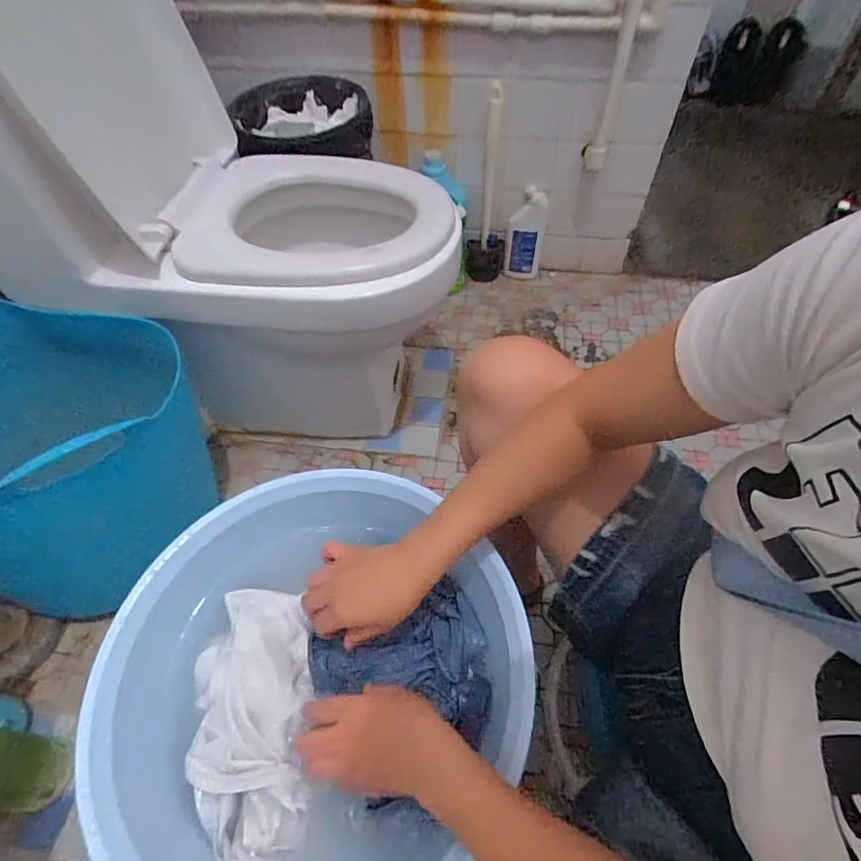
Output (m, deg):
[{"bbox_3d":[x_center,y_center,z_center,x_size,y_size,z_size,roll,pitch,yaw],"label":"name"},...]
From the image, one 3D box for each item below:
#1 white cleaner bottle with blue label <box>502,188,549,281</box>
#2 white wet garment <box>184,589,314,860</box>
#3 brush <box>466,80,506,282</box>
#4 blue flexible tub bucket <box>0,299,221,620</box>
[{"bbox_3d":[0.234,-0.472,1.174,0.090,0.210,0.056,6,54,7],"label":"white cleaner bottle with blue label"},{"bbox_3d":[-0.177,0.276,0.465,0.113,0.043,0.222,-10,54,-5],"label":"white wet garment"},{"bbox_3d":[0.138,-0.549,1.109,0.093,0.410,0.088,2,54,5],"label":"brush"},{"bbox_3d":[-0.602,0.041,0.741,0.340,0.355,0.380,7,55,8],"label":"blue flexible tub bucket"}]

